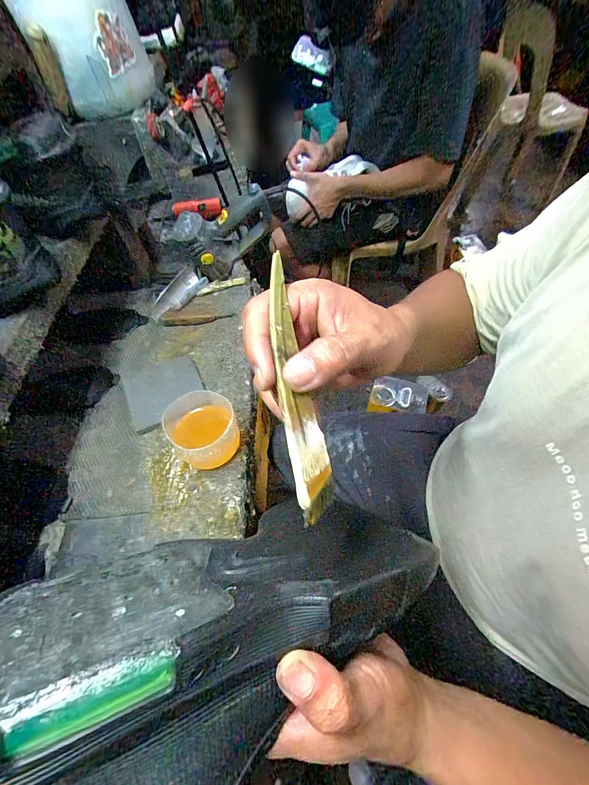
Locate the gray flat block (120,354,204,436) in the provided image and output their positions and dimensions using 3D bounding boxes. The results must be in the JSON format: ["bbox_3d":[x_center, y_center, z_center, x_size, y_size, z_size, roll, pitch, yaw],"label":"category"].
[{"bbox_3d":[-0.220,-0.007,0.541,0.121,0.019,0.130,-25,58,-12],"label":"gray flat block"}]

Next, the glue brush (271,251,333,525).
[{"bbox_3d":[0.000,-0.006,0.171,0.022,0.004,0.138,-7,82,-34],"label":"glue brush"}]

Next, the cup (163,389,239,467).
[{"bbox_3d":[-0.128,0.055,0.459,0.089,0.077,0.090,-2,56,3],"label":"cup"}]

